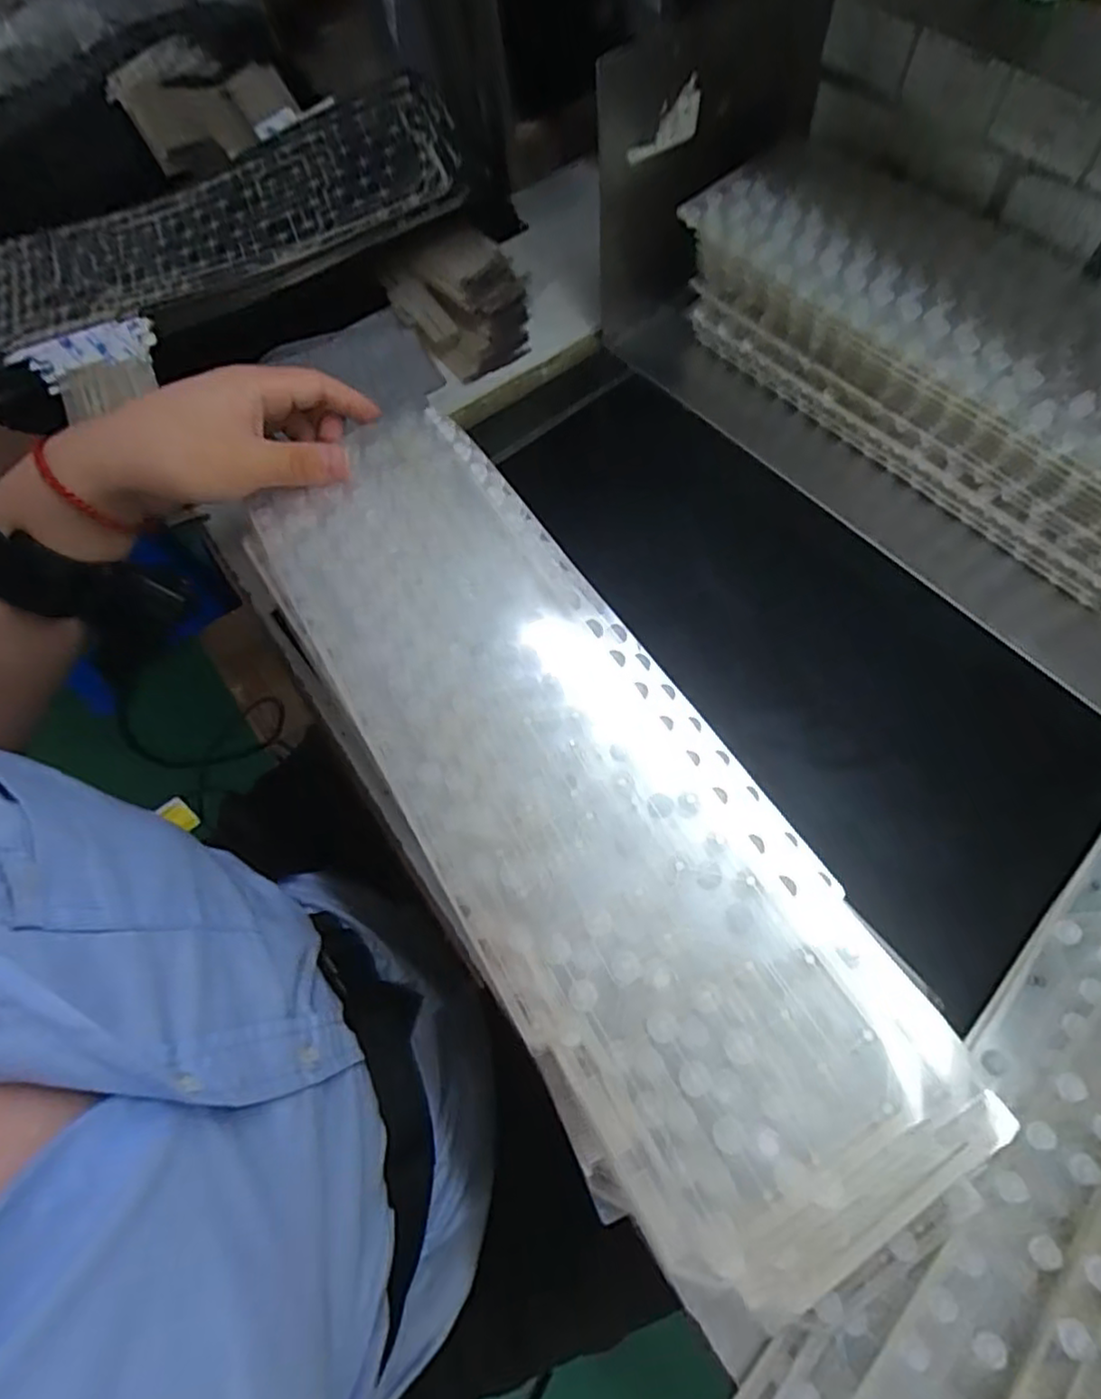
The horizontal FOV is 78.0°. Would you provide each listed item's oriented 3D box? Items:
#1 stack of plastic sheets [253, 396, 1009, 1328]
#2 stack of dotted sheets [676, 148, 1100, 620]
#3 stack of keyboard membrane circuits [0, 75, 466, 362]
[{"bbox_3d":[-0.005,0.020,0.295,0.130,0.015,0.404,-31,65,-10],"label":"stack of plastic sheets"},{"bbox_3d":[0.264,-0.196,0.412,0.120,0.106,0.411,-41,68,-13],"label":"stack of dotted sheets"},{"bbox_3d":[-0.236,-0.318,0.456,0.372,0.031,0.141,-26,66,-7],"label":"stack of keyboard membrane circuits"}]

